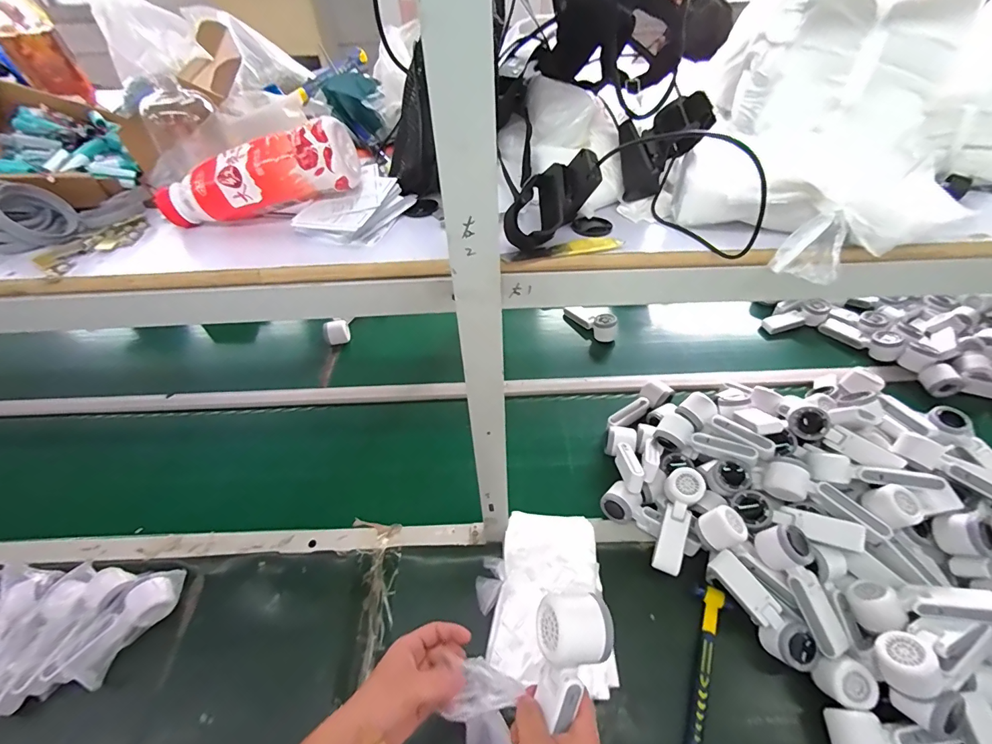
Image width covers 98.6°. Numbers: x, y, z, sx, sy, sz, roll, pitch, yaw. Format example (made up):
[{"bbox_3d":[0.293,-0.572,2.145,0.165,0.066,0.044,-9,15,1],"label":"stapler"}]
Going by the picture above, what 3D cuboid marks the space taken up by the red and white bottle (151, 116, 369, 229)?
[{"bbox_3d":[-0.239,-0.191,0.427,0.196,0.067,0.057,-14,47,8],"label":"red and white bottle"}]

